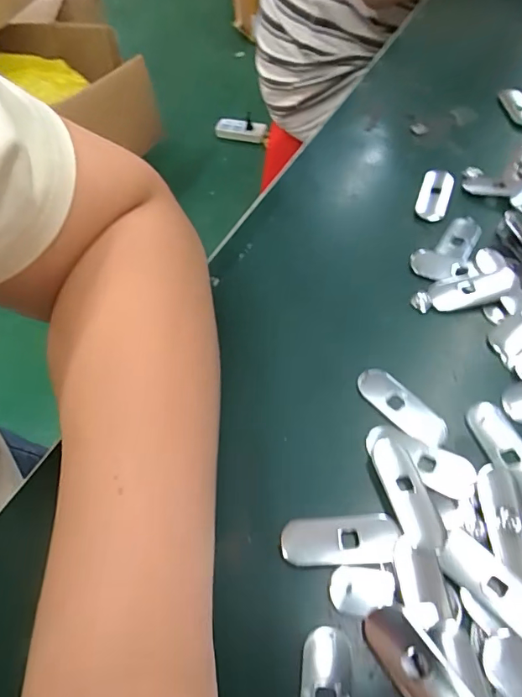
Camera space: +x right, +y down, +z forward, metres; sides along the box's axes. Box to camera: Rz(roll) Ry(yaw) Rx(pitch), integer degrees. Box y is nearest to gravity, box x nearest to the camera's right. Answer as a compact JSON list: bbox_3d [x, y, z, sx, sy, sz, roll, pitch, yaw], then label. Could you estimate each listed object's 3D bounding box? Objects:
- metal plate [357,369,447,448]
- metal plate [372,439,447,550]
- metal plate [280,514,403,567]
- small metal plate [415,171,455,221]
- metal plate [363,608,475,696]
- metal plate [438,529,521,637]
[{"bbox_3d":[0.070,0.028,0.235,0.050,0.004,0.020,37,66,26],"label":"metal plate"},{"bbox_3d":[0.066,0.064,0.210,0.019,0.004,0.050,-14,56,-5],"label":"metal plate"},{"bbox_3d":[0.034,0.082,0.201,0.049,0.004,0.020,-4,56,2],"label":"metal plate"},{"bbox_3d":[0.119,-0.105,0.323,0.020,0.008,0.049,17,59,16],"label":"small metal plate"},{"bbox_3d":[0.060,0.120,0.173,0.019,0.004,0.049,-33,60,-17],"label":"metal plate"},{"bbox_3d":[0.093,0.094,0.186,0.018,0.005,0.046,-37,61,-19],"label":"metal plate"}]

